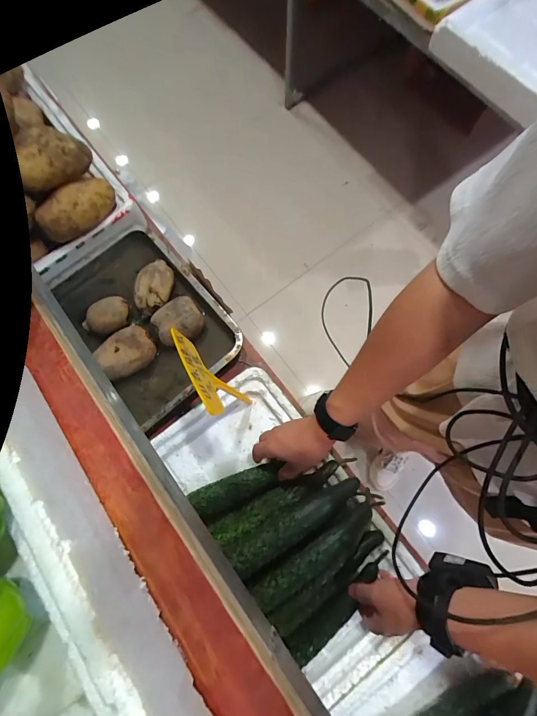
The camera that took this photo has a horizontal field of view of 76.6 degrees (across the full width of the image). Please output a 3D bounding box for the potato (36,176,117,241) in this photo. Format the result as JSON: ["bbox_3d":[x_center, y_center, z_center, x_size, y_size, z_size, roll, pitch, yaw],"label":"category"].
[{"bbox_3d":[-0.330,-0.258,0.595,0.139,0.057,0.063,-36,78,-7],"label":"potato"}]

